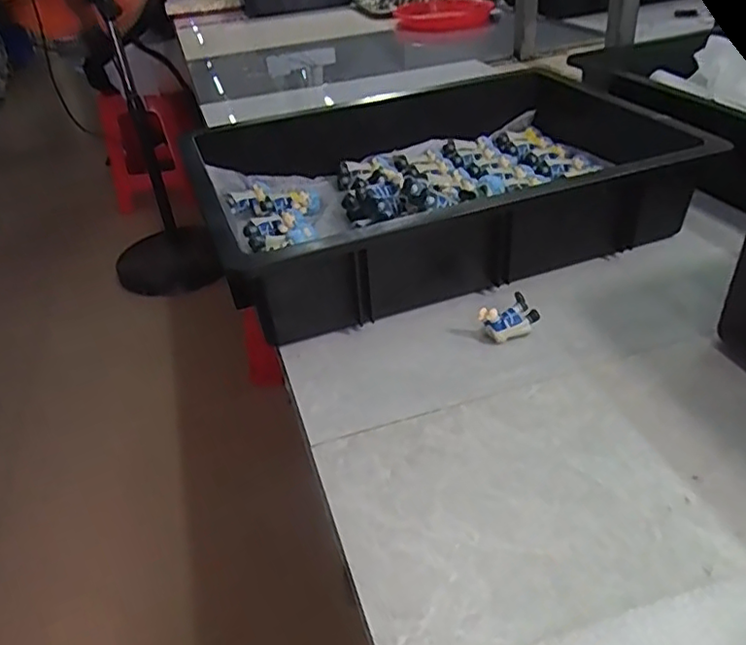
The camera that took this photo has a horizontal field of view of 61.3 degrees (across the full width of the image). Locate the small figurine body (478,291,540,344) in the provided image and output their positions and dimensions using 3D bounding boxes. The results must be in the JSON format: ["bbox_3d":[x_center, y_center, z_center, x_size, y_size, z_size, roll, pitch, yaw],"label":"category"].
[{"bbox_3d":[0.108,-0.001,0.494,0.047,0.029,0.023,-27,39,-27],"label":"small figurine body"}]

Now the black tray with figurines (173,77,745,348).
[{"bbox_3d":[0.050,-0.149,0.657,0.434,0.096,0.368,-16,36,-15],"label":"black tray with figurines"}]

